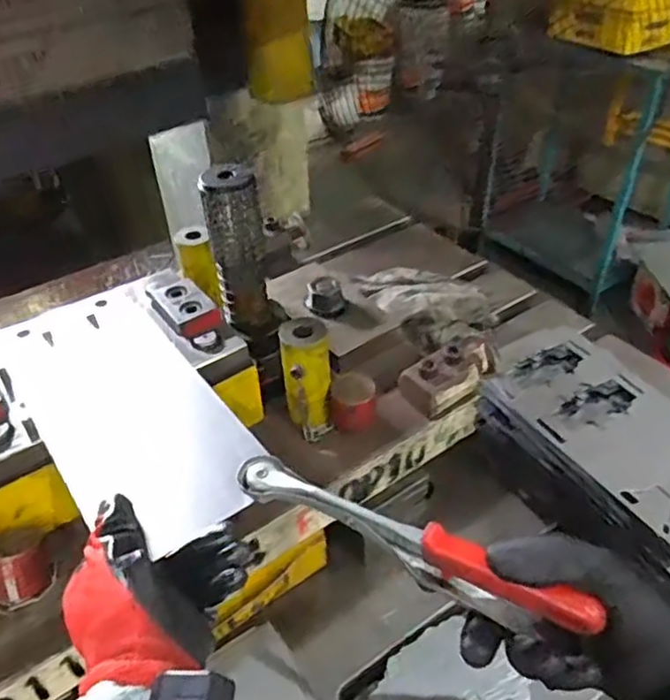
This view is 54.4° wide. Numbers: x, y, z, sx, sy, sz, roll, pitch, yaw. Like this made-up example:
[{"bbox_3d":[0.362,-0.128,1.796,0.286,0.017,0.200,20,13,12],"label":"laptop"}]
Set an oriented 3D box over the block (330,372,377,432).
[{"bbox_3d":[0.017,0.047,0.566,0.038,0.046,0.037,-2,40,2],"label":"block"}]

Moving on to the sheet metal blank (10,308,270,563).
[{"bbox_3d":[-0.151,0.050,0.486,0.120,0.009,0.232,-27,46,-25],"label":"sheet metal blank"}]

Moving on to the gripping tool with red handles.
[{"bbox_3d":[0.033,0.106,0.365,0.214,0.051,0.021,18,45,29],"label":"gripping tool with red handles"}]

